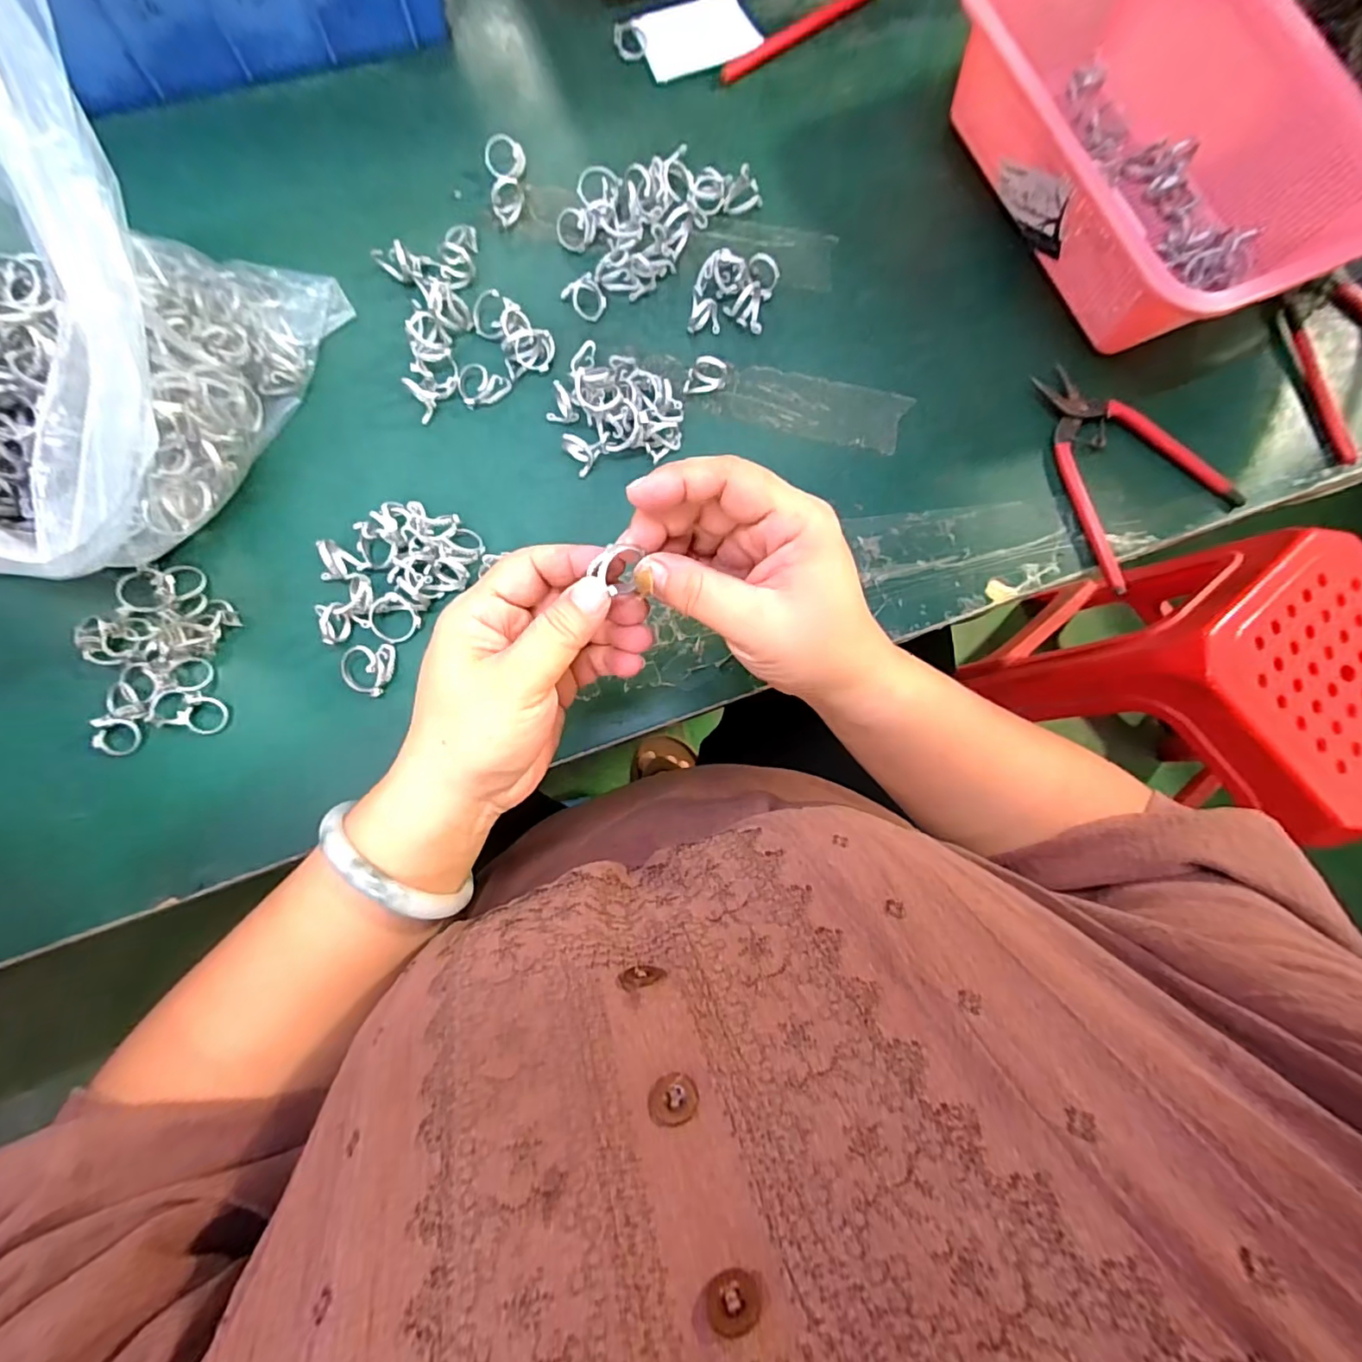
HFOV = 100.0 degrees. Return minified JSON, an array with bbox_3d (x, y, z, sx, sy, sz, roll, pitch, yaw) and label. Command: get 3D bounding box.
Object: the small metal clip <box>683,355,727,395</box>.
[{"bbox_3d":[0.016,-0.191,0.354,0.030,0.019,0.013,-13,81,-6],"label":"small metal clip"}]

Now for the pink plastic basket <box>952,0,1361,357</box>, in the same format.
[{"bbox_3d":[0.291,-0.345,0.365,0.162,0.081,0.279,-25,83,-8],"label":"pink plastic basket"}]

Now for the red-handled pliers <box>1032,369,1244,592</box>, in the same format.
[{"bbox_3d":[0.274,-0.139,0.367,0.110,0.012,0.134,-37,85,-9],"label":"red-handled pliers"}]

